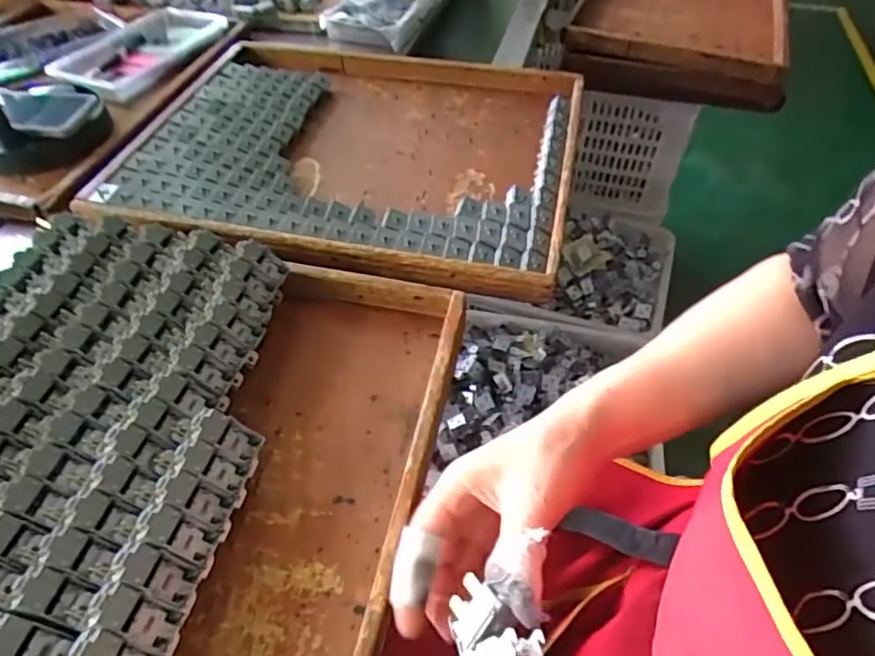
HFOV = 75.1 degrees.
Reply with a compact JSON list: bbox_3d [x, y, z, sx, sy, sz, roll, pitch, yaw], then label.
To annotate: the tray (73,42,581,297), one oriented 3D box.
[{"bbox_3d":[-0.094,-0.228,0.672,0.504,0.055,0.421,10,51,9],"label":"tray"}]

